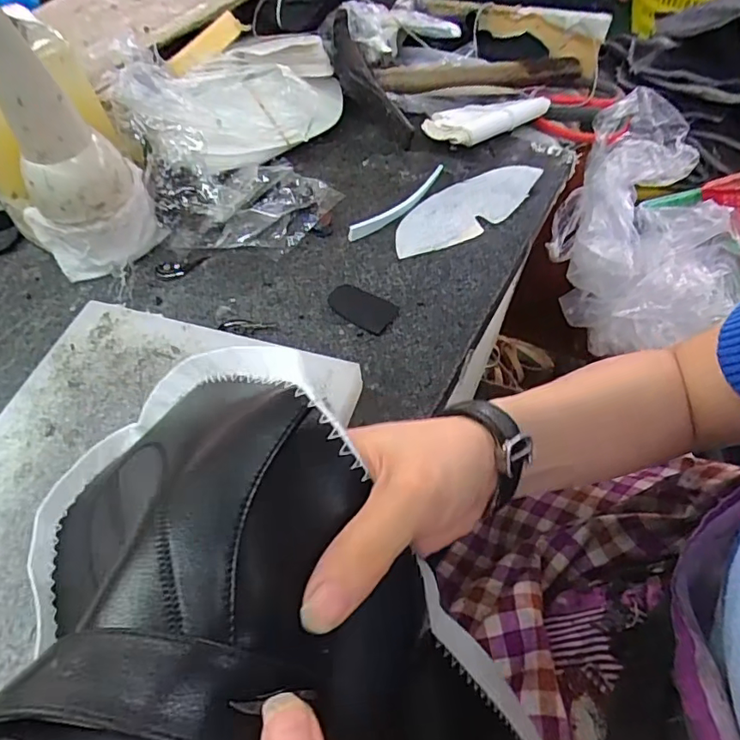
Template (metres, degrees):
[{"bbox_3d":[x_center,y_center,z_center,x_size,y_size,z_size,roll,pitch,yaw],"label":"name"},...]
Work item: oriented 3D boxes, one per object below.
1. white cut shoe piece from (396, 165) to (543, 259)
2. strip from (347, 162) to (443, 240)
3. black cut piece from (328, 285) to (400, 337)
[{"bbox_3d":[0.076,-0.129,0.426,0.141,0.005,0.053,-31,62,-16],"label":"white cut shoe piece"},{"bbox_3d":[0.026,-0.136,0.431,0.015,0.012,0.110,39,67,23],"label":"strip"},{"bbox_3d":[-0.006,-0.045,0.383,0.051,0.004,0.029,31,64,20],"label":"black cut piece"}]

